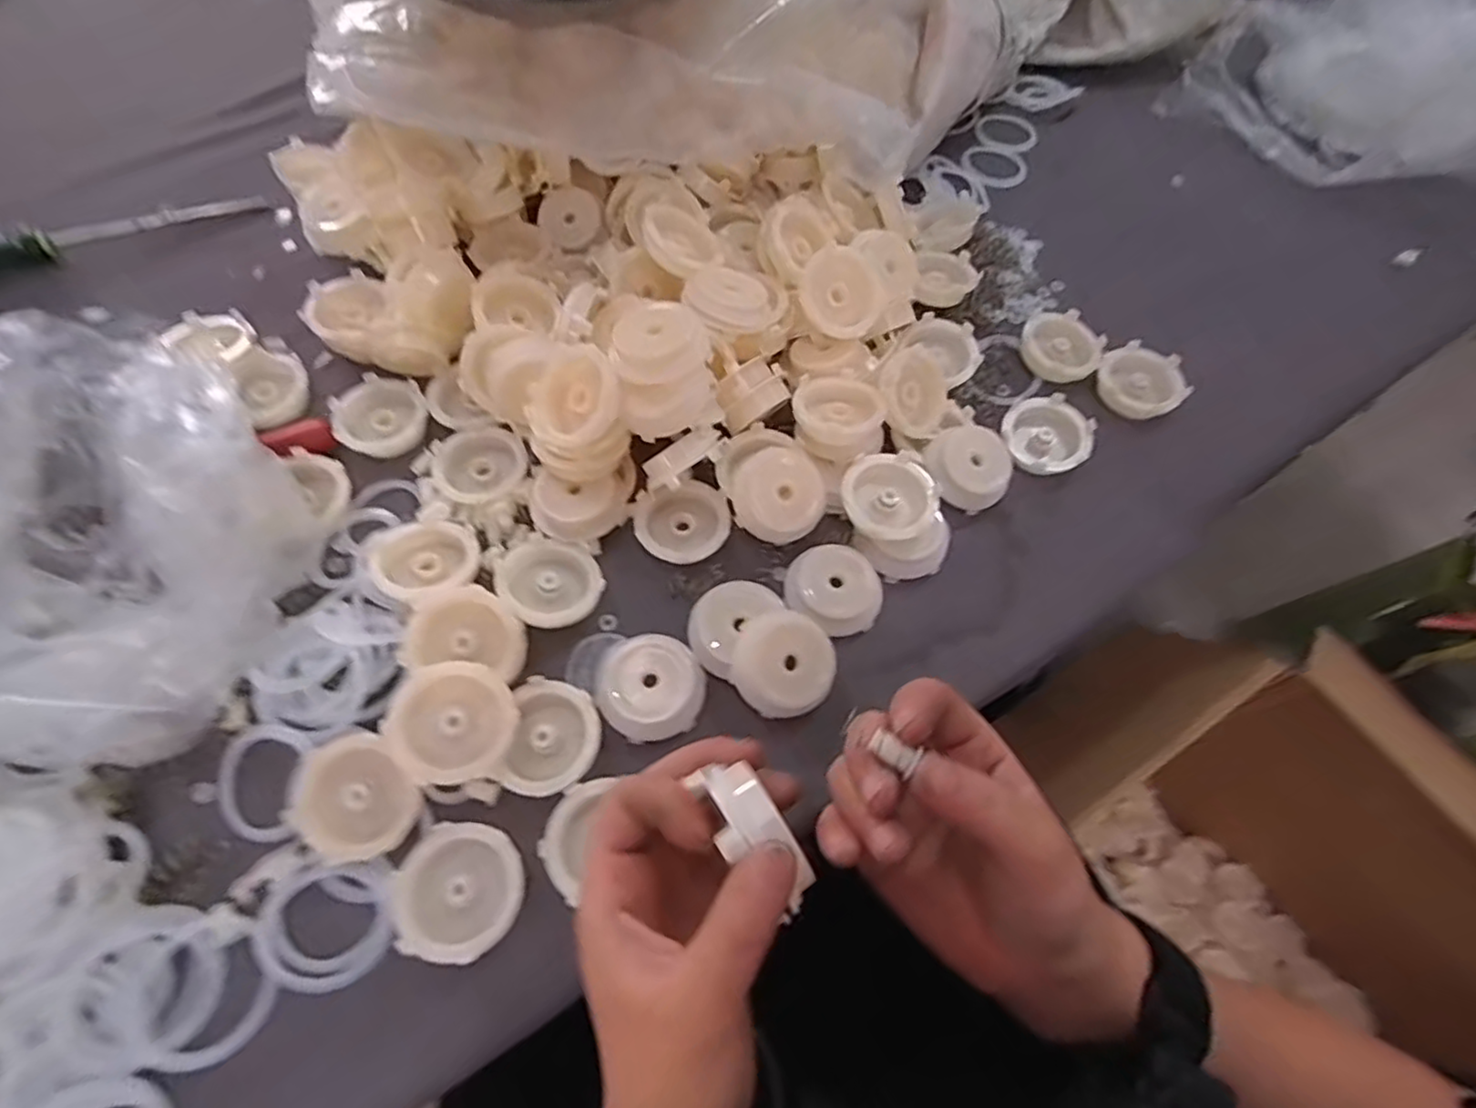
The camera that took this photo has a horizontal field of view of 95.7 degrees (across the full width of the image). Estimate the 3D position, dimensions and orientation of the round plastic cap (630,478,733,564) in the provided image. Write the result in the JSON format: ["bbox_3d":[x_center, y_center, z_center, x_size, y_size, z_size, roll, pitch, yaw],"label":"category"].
[{"bbox_3d":[-0.031,-0.018,0.390,0.053,0.016,0.050,1,63,-2],"label":"round plastic cap"}]

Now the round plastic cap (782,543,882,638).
[{"bbox_3d":[0.055,0.019,0.374,0.052,0.017,0.052,5,71,-15],"label":"round plastic cap"}]

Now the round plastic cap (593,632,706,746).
[{"bbox_3d":[-0.045,0.068,0.345,0.053,0.019,0.052,1,63,-2],"label":"round plastic cap"}]

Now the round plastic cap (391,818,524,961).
[{"bbox_3d":[-0.125,0.149,0.299,0.054,0.010,0.053,1,63,-2],"label":"round plastic cap"}]

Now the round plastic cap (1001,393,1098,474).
[{"bbox_3d":[0.197,-0.075,0.428,0.051,0.019,0.053,1,63,-2],"label":"round plastic cap"}]

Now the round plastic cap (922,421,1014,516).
[{"bbox_3d":[0.141,-0.055,0.407,0.045,0.020,0.052,-34,69,-18],"label":"round plastic cap"}]

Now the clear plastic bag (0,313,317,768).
[{"bbox_3d":[-0.329,-0.019,0.331,0.249,0.086,0.191,33,66,14],"label":"clear plastic bag"}]

